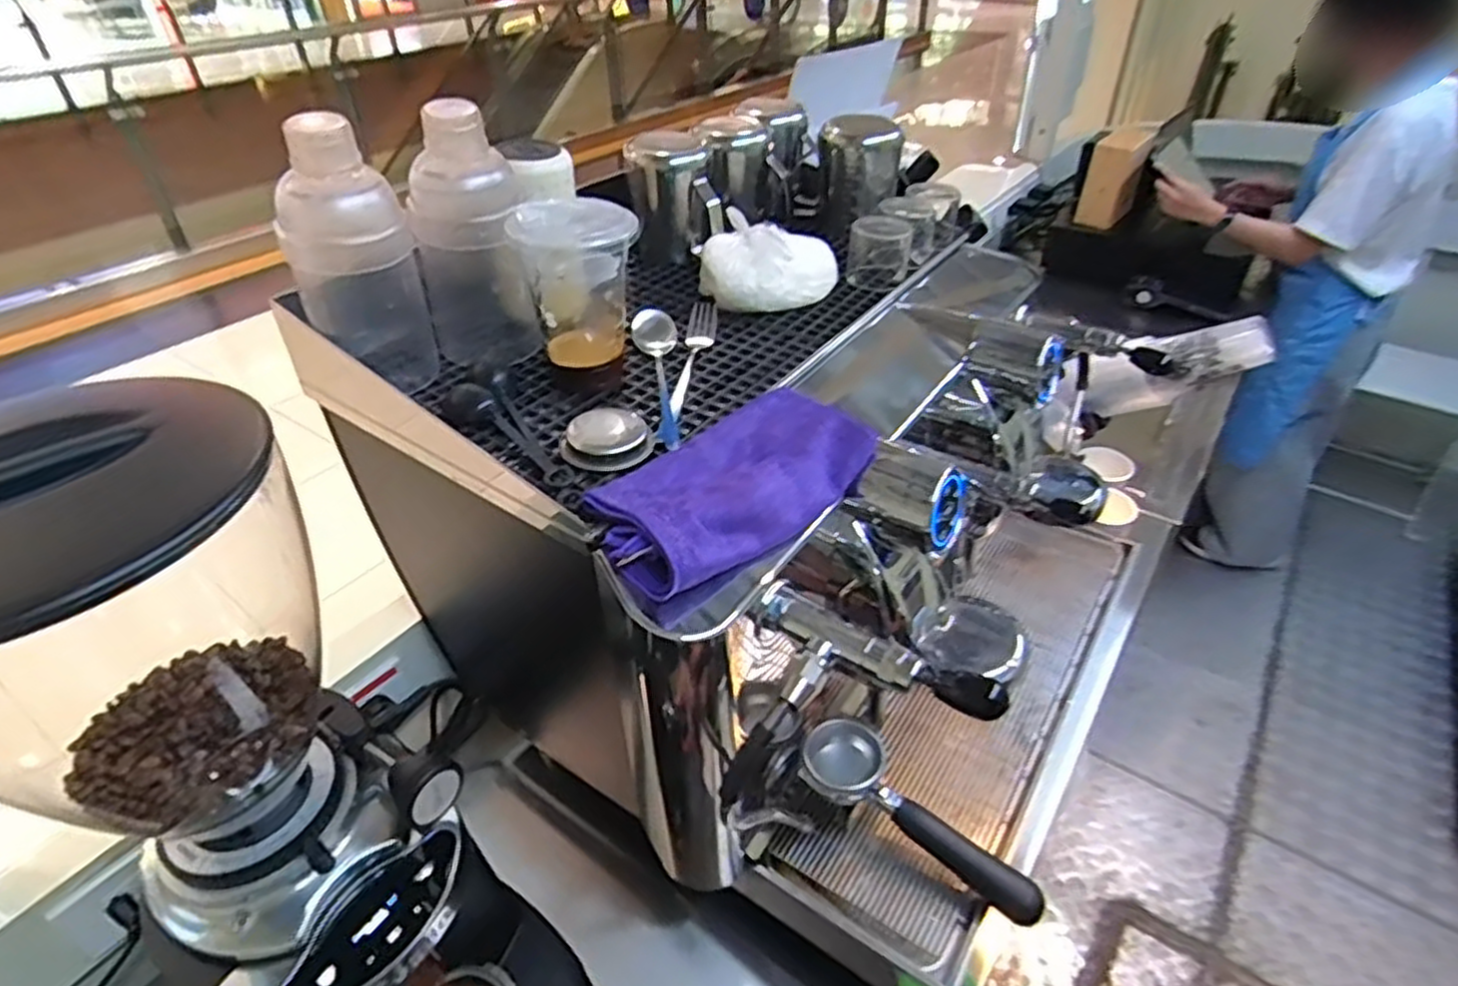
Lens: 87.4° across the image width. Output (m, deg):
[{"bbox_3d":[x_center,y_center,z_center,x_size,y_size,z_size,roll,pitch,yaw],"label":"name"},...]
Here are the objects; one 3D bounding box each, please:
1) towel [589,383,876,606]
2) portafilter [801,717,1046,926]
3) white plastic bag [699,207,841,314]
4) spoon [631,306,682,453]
[{"bbox_3d":[0.004,-0.008,0.528,0.213,0.043,0.103,-29,46,-31],"label":"towel"},{"bbox_3d":[0.148,0.269,0.618,0.072,0.049,0.208,-31,47,-32],"label":"portafilter"},{"bbox_3d":[0.036,-0.223,0.753,0.129,0.072,0.089,10,39,15],"label":"white plastic bag"},{"bbox_3d":[-0.058,-0.099,0.627,0.039,0.029,0.193,-5,38,-5],"label":"spoon"}]

